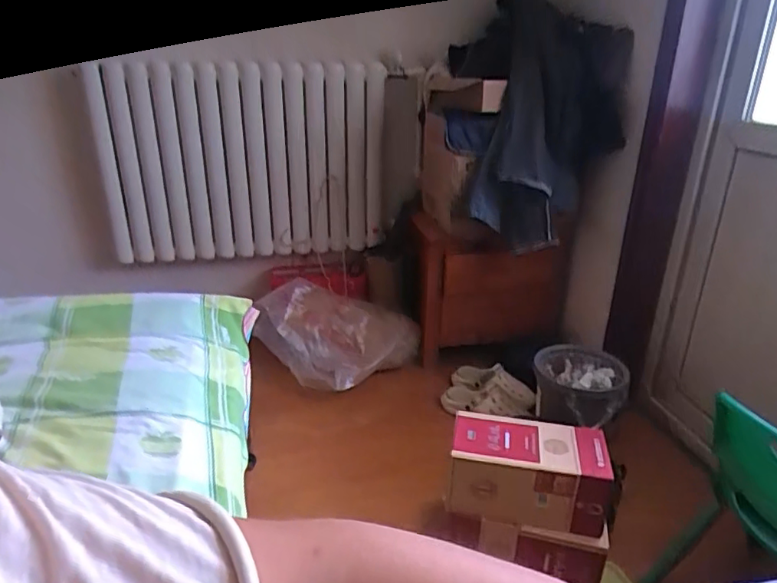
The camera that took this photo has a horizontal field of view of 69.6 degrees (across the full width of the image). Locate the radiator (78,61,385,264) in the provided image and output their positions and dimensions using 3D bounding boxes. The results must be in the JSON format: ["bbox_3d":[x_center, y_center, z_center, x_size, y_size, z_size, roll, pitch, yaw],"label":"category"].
[{"bbox_3d":[-0.476,-0.408,1.829,0.906,0.625,0.161,0,24,-4],"label":"radiator"}]

